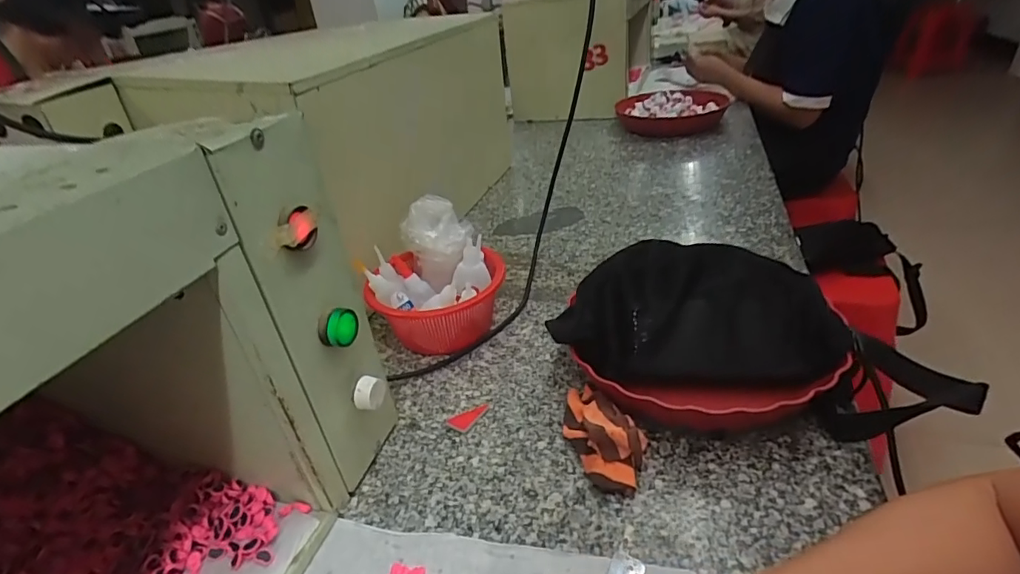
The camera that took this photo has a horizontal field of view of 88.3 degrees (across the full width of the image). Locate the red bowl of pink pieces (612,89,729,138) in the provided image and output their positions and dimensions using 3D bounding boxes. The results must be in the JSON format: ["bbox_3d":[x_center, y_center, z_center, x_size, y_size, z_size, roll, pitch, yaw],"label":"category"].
[{"bbox_3d":[0.366,-0.400,1.193,0.240,0.058,0.243,5,33,19],"label":"red bowl of pink pieces"}]

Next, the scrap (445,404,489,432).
[{"bbox_3d":[-0.038,0.117,0.487,0.021,0.004,0.039,17,39,34],"label":"scrap"}]

